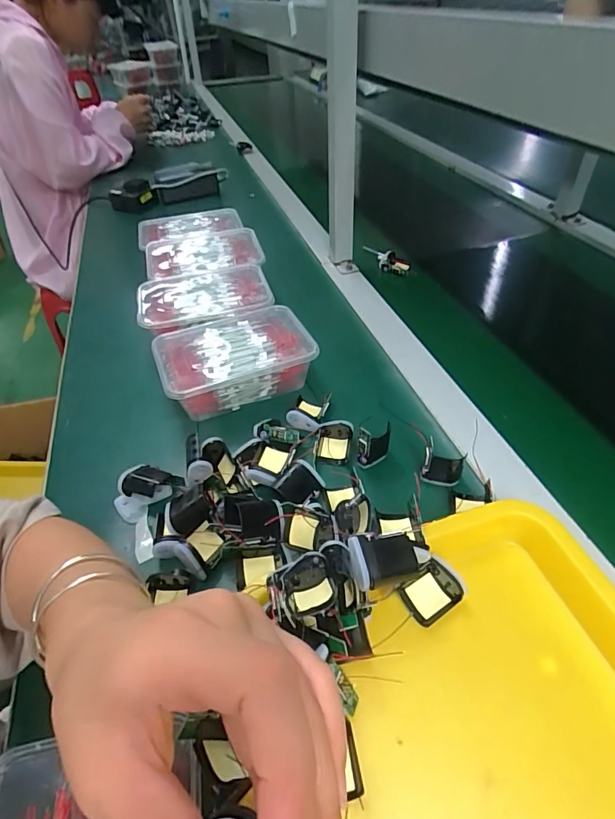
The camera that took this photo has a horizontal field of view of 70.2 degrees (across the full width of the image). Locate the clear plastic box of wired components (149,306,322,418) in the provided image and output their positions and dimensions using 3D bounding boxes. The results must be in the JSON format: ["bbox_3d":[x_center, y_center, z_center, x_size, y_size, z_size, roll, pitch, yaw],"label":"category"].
[{"bbox_3d":[-0.081,-0.051,0.507,0.164,0.065,0.113,-20,46,-15],"label":"clear plastic box of wired components"}]

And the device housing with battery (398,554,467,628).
[{"bbox_3d":[0.093,0.135,0.324,0.042,0.020,0.032,-29,49,-23],"label":"device housing with battery"}]

